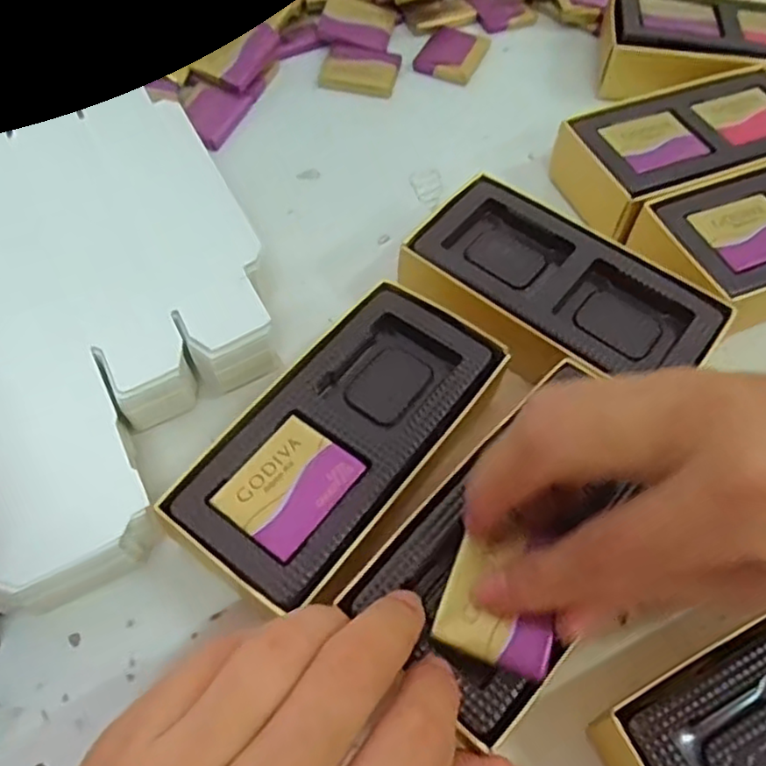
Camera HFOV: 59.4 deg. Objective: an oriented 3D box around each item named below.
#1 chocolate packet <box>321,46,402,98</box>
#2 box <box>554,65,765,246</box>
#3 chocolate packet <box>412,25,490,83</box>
[{"bbox_3d":[-0.012,-0.168,0.360,0.039,0.004,0.035,10,59,4],"label":"chocolate packet"},{"bbox_3d":[0.137,-0.105,0.312,0.122,0.034,0.062,-23,62,-15],"label":"box"},{"bbox_3d":[0.038,-0.182,0.370,0.032,0.005,0.043,22,61,11],"label":"chocolate packet"}]

